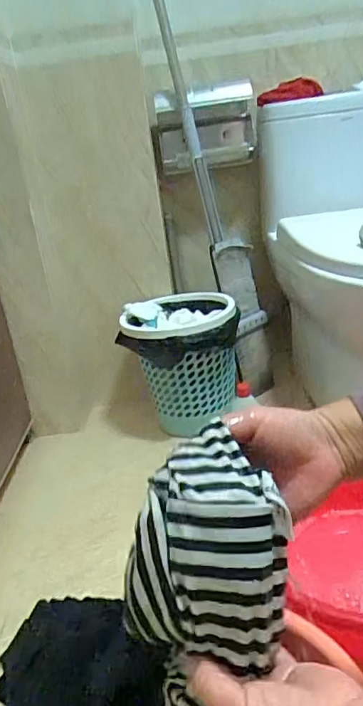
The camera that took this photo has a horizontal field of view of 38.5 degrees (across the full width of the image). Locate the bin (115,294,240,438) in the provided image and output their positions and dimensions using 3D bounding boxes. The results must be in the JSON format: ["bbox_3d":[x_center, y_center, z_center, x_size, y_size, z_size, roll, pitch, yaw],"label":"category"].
[{"bbox_3d":[0.003,0.024,1.269,0.267,0.273,0.240,-7,21,1],"label":"bin"}]

